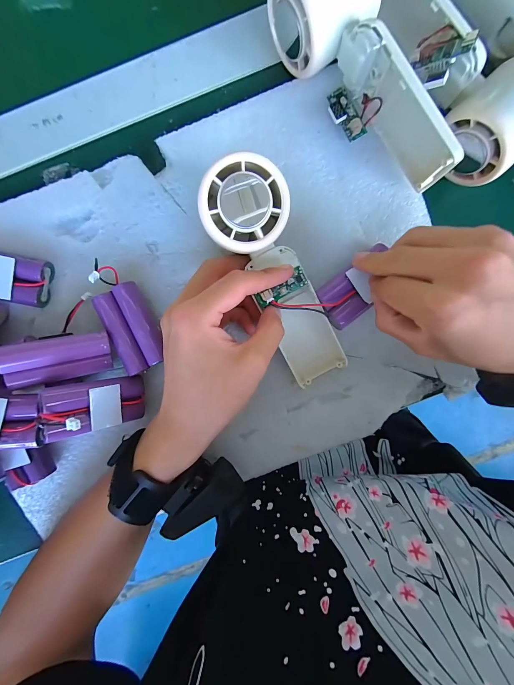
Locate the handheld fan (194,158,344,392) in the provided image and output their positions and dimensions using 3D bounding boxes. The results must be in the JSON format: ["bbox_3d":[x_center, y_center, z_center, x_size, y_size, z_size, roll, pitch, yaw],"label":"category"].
[{"bbox_3d":[0.018,-0.040,0.204,0.051,0.025,0.166,-29,118,3],"label":"handheld fan"}]

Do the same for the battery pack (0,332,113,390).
[{"bbox_3d":[-0.142,0.011,0.203,0.065,0.016,0.031,-14,135,-28],"label":"battery pack"}]

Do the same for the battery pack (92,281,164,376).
[{"bbox_3d":[-0.097,-0.011,0.223,0.032,0.018,0.065,-26,97,3],"label":"battery pack"}]

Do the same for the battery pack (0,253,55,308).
[{"bbox_3d":[-0.194,-0.051,0.212,0.066,0.023,0.034,12,97,-2],"label":"battery pack"}]

